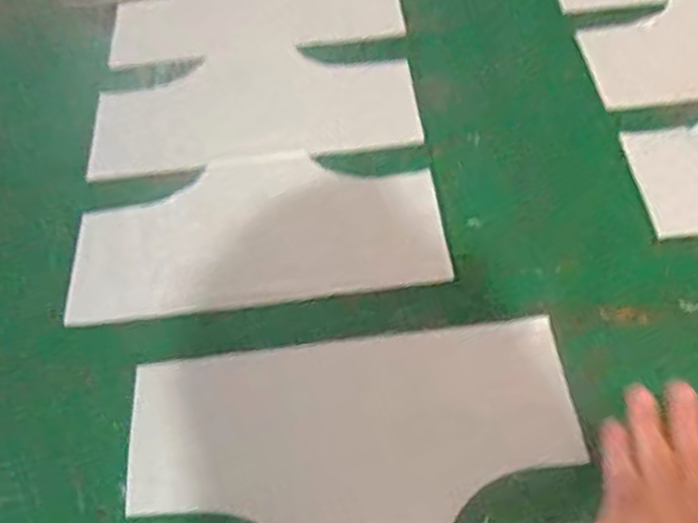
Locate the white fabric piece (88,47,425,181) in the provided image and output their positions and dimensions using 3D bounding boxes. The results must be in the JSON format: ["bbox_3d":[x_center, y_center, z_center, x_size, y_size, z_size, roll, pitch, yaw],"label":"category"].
[{"bbox_3d":[-0.097,-0.163,0.759,0.322,0.005,0.168,-7,53,0],"label":"white fabric piece"}]

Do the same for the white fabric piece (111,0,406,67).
[{"bbox_3d":[-0.109,-0.302,0.864,0.326,0.006,0.174,-8,53,0],"label":"white fabric piece"}]

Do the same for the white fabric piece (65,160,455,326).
[{"bbox_3d":[-0.082,-0.032,0.659,0.320,0.009,0.152,-8,59,1],"label":"white fabric piece"}]

